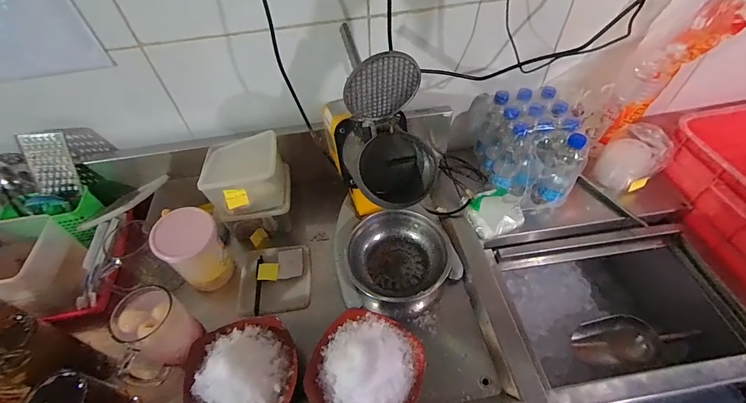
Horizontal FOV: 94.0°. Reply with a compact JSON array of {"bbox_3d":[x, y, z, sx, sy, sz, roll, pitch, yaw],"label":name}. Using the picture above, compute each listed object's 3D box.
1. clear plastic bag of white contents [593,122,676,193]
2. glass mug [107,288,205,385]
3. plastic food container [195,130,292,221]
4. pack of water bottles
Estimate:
[{"bbox_3d":[0.572,-0.092,0.773,0.070,0.140,0.113,-39,59,-25],"label":"clear plastic bag of white contents"},{"bbox_3d":[-0.340,0.217,0.549,0.089,0.143,0.119,27,58,23],"label":"glass mug"},{"bbox_3d":[-0.248,-0.046,0.688,0.148,0.104,0.140,-12,51,-6],"label":"plastic food container"},{"bbox_3d":[0.341,-0.118,0.767,0.156,0.171,0.214,-8,51,-3],"label":"pack of water bottles"}]

